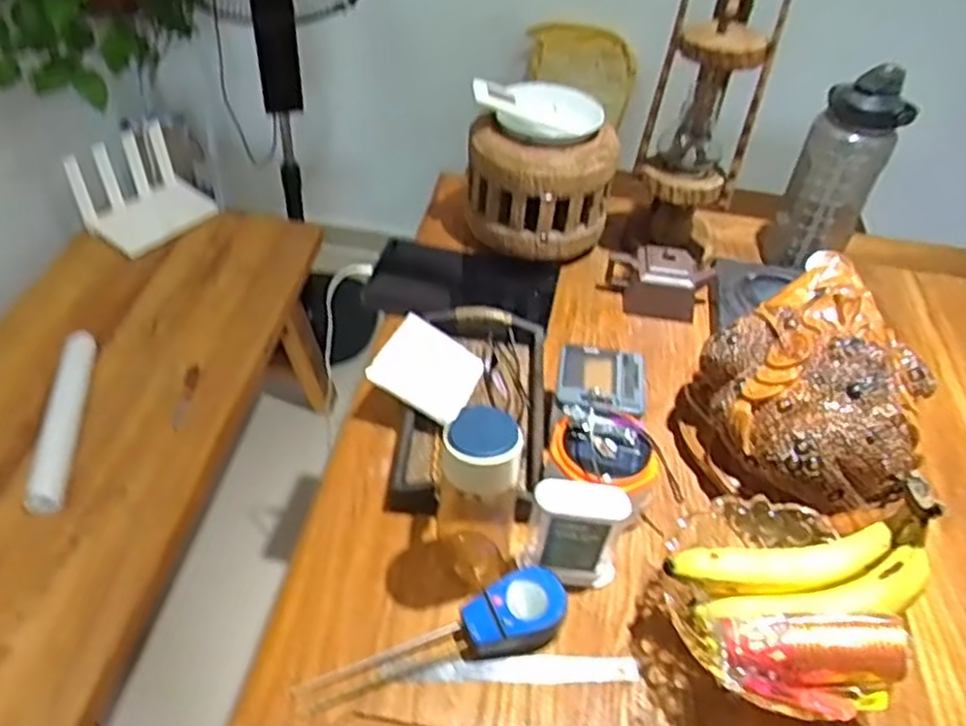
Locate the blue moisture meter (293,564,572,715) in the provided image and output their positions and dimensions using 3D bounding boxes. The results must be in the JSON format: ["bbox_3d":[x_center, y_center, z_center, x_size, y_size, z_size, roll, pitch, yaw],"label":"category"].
[{"bbox_3d":[-0.038,0.247,0.655,0.234,0.035,0.058,-20,48,-9],"label":"blue moisture meter"}]

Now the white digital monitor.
[{"bbox_3d":[0.088,0.159,0.693,0.089,0.114,0.043,11,44,4],"label":"white digital monitor"}]

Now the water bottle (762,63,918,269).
[{"bbox_3d":[0.506,-0.270,1.060,0.114,0.263,0.090,25,47,18],"label":"water bottle"}]

